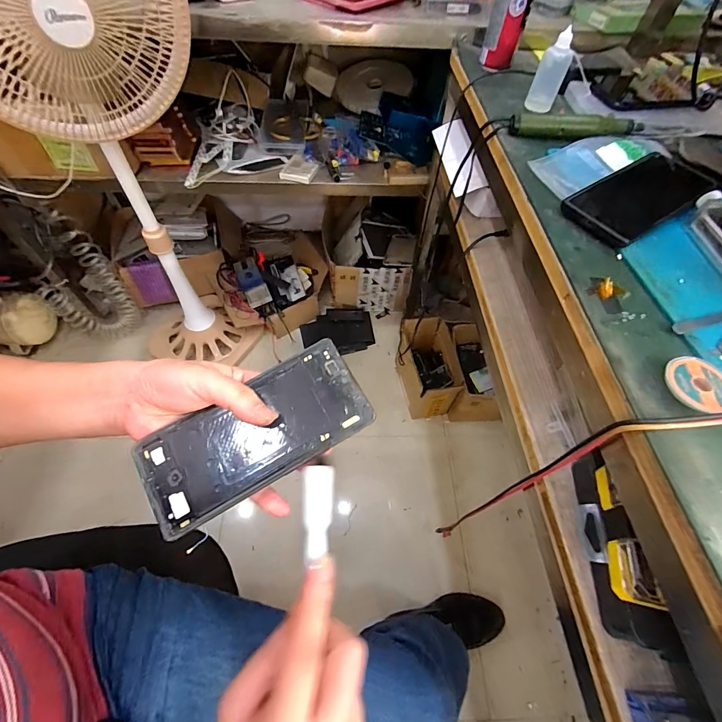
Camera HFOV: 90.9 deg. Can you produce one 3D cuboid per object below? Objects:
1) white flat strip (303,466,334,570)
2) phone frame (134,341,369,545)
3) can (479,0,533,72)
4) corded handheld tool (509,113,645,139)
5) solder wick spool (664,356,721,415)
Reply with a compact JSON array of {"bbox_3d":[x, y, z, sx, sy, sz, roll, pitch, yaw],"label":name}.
[{"bbox_3d":[-0.027,0.096,0.224,0.019,0.006,0.061,3,95,-1],"label":"white flat strip"},{"bbox_3d":[-0.076,0.052,0.255,0.161,0.008,0.072,-30,76,-7],"label":"phone frame"},{"bbox_3d":[0.211,-0.498,0.491,0.050,0.148,0.043,13,57,6],"label":"can"},{"bbox_3d":[0.263,-0.284,0.434,0.155,0.024,0.017,3,57,-1],"label":"corded handheld tool"},{"bbox_3d":[0.239,0.017,0.249,0.041,0.006,0.043,1,57,-2],"label":"solder wick spool"}]

